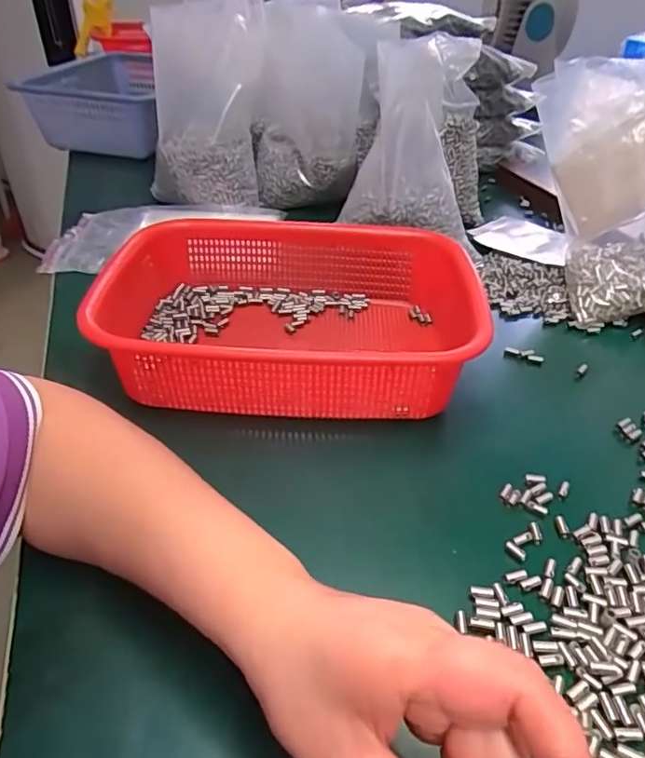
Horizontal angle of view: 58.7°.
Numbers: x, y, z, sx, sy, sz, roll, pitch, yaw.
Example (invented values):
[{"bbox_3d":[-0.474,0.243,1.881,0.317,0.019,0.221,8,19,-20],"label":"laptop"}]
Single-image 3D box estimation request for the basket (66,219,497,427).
[{"bbox_3d":[-0.023,-0.056,0.483,0.296,0.084,0.229,4,38,4],"label":"basket"}]

